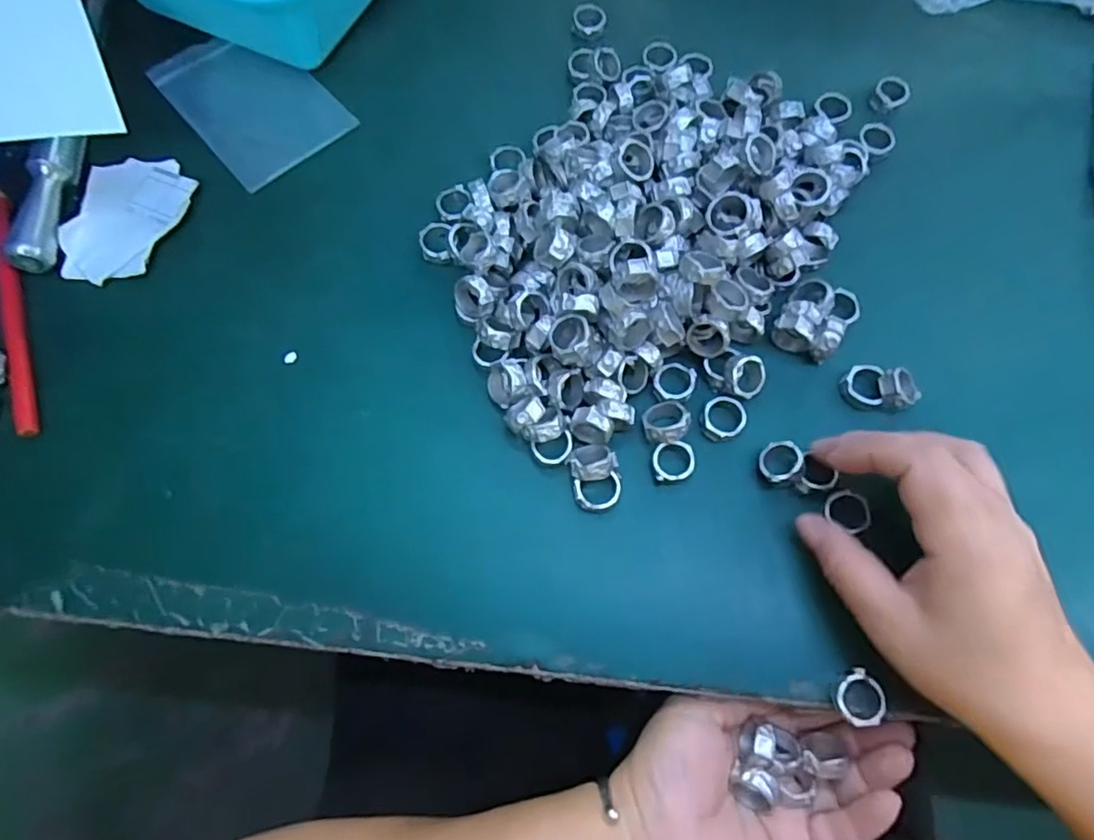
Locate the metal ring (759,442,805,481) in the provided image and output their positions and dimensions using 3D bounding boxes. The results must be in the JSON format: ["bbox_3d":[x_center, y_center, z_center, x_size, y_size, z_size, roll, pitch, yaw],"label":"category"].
[{"bbox_3d":[0.113,0.020,0.300,0.019,0.012,0.019,0,71,1],"label":"metal ring"}]

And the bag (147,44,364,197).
[{"bbox_3d":[-0.187,-0.202,0.389,0.079,0.004,0.121,-41,76,-15],"label":"bag"}]

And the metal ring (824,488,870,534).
[{"bbox_3d":[0.144,0.043,0.294,0.020,0.005,0.019,0,68,0],"label":"metal ring"}]

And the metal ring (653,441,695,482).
[{"bbox_3d":[0.063,0.020,0.303,0.020,0.007,0.019,-5,71,-1],"label":"metal ring"}]

